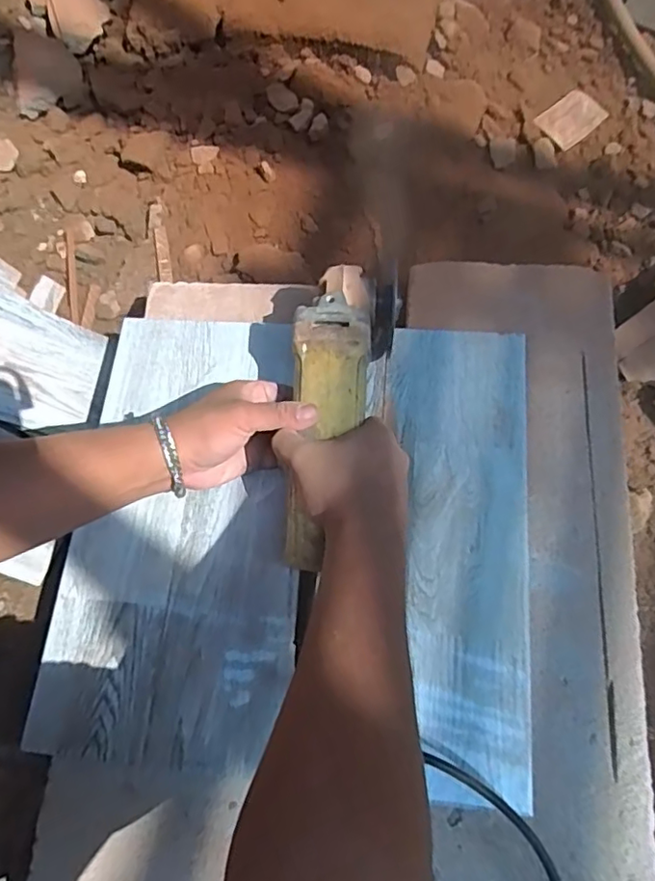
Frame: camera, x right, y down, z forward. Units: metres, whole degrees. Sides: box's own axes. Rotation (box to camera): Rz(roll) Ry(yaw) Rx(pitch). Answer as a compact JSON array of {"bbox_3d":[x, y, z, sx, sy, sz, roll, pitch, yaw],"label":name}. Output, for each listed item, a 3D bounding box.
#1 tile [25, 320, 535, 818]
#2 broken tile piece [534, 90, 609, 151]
[{"bbox_3d":[-0.029,0.075,0.508,0.395,0.011,0.392,4,71,7],"label":"tile"},{"bbox_3d":[0.307,-0.406,0.732,0.081,0.007,0.059,-42,75,-13],"label":"broken tile piece"}]

